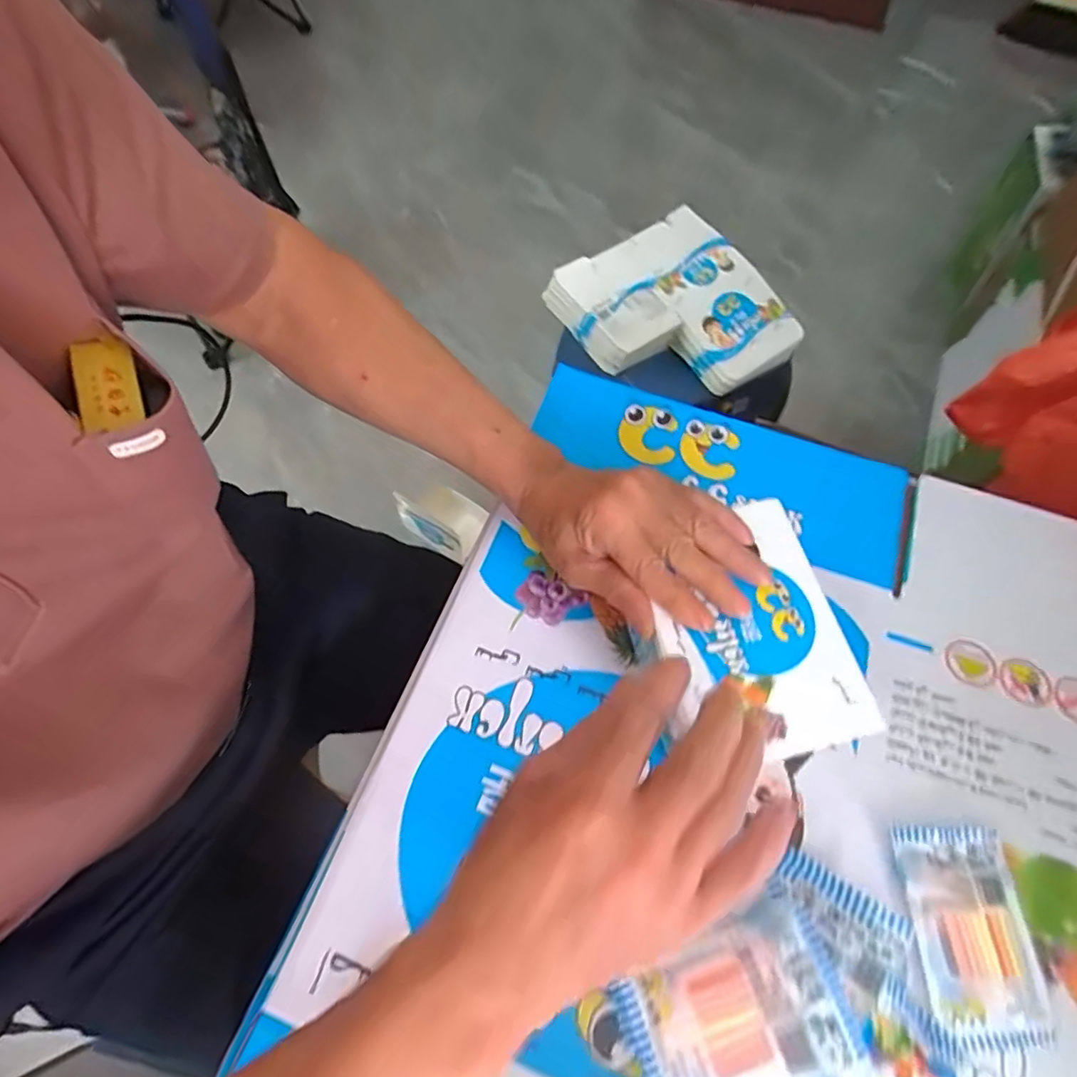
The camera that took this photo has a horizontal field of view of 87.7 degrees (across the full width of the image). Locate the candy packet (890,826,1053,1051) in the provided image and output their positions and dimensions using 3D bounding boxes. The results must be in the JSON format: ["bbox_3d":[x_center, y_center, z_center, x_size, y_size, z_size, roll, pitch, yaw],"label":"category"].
[{"bbox_3d":[0.243,0.220,0.314,0.061,0.010,0.101,-1,66,-1],"label":"candy packet"}]

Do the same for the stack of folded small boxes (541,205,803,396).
[{"bbox_3d":[0.183,-0.302,0.746,0.248,0.056,0.261,-33,70,-14],"label":"stack of folded small boxes"}]

